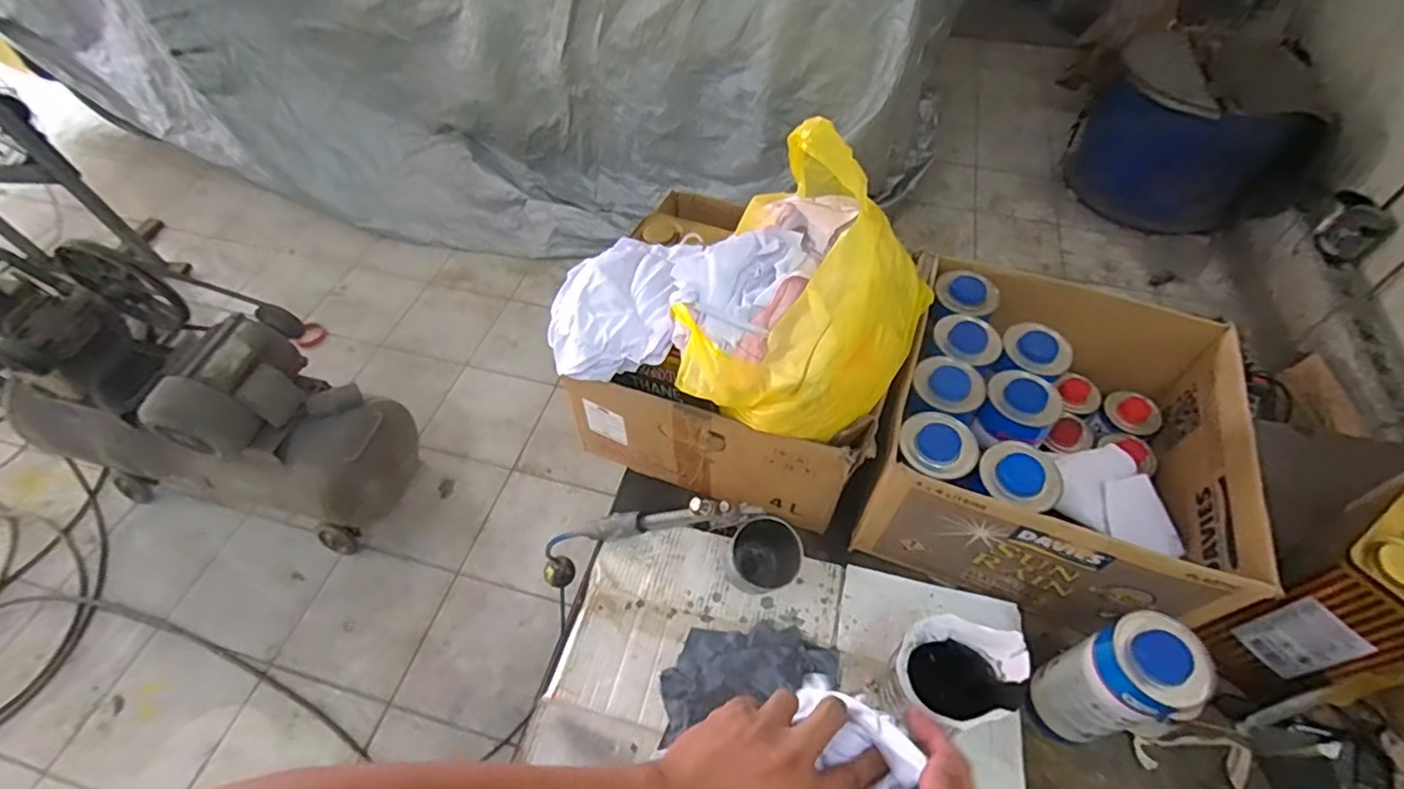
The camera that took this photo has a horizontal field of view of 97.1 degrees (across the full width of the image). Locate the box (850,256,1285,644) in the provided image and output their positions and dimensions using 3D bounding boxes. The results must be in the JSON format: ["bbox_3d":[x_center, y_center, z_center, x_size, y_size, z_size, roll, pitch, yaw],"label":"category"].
[{"bbox_3d":[0.433,0.050,0.794,0.380,0.197,0.392,19,56,13],"label":"box"}]

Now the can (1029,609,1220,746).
[{"bbox_3d":[0.409,0.291,0.626,0.079,0.195,0.085,-13,55,-10],"label":"can"}]

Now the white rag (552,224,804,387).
[{"bbox_3d":[-0.037,-0.126,0.705,0.281,0.126,0.204,9,54,6],"label":"white rag"}]

